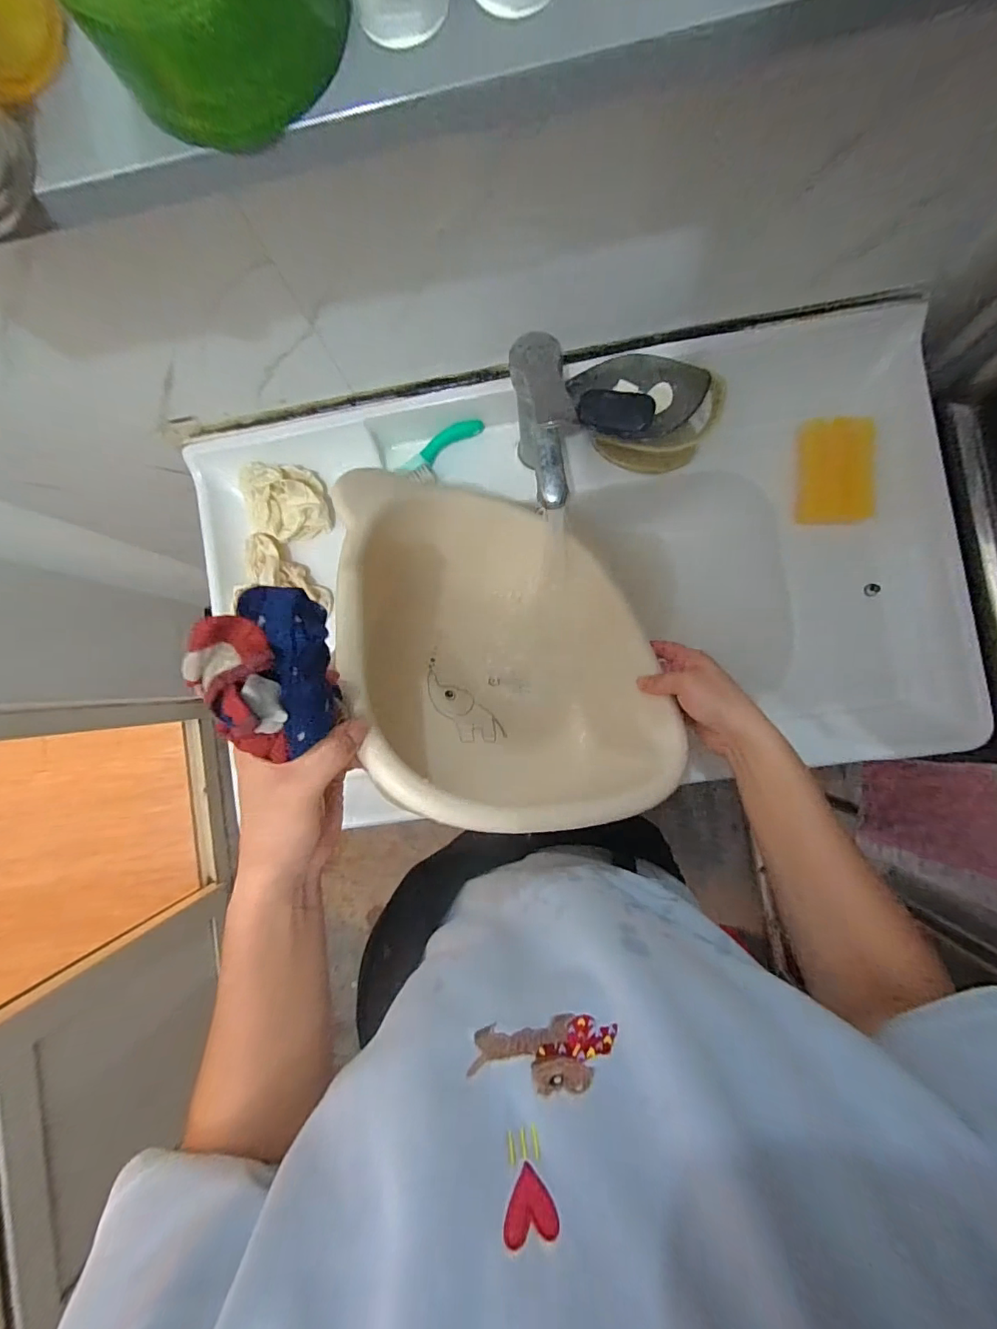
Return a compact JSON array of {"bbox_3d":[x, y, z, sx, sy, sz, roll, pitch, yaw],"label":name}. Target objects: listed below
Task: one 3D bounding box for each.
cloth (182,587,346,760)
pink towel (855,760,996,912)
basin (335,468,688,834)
[{"bbox_3d":[-0.122,0.007,0.273,0.052,0.073,0.089,3,88,5],"label":"cloth"},{"bbox_3d":[0.547,0.187,0.595,0.053,0.250,0.170,2,88,5],"label":"pink towel"},{"bbox_3d":[0.004,0.002,0.492,0.348,0.393,0.151,27,127,-8],"label":"basin"}]

